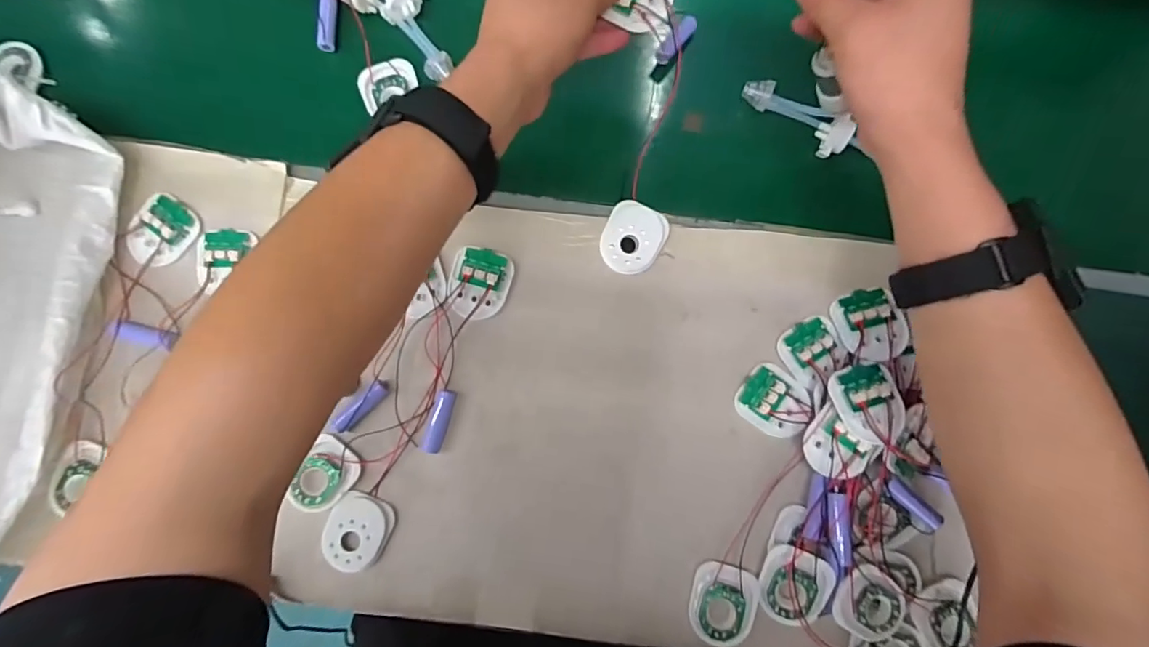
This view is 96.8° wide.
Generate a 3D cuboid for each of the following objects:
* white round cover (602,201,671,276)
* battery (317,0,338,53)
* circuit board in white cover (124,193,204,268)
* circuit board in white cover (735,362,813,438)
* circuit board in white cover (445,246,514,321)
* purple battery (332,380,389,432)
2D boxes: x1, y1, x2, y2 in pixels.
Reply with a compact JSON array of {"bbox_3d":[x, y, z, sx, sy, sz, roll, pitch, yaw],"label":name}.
[{"bbox_3d":[0.046,-0.068,0.407,0.047,0.009,0.055,29,85,2],"label":"white round cover"},{"bbox_3d":[-0.212,-0.260,0.438,0.016,0.011,0.050,0,85,-1],"label":"battery"},{"bbox_3d":[-0.333,-0.074,0.413,0.044,0.010,0.059,31,85,2],"label":"circuit board in white cover"},{"bbox_3d":[0.158,0.062,0.403,0.056,0.014,0.047,40,85,3],"label":"circuit board in white cover"},{"bbox_3d":[-0.077,-0.033,0.406,0.049,0.009,0.056,14,85,0],"label":"circuit board in white cover"},{"bbox_3d":[-0.168,0.065,0.400,0.052,0.011,0.013,-42,87,-4],"label":"purple battery"}]

